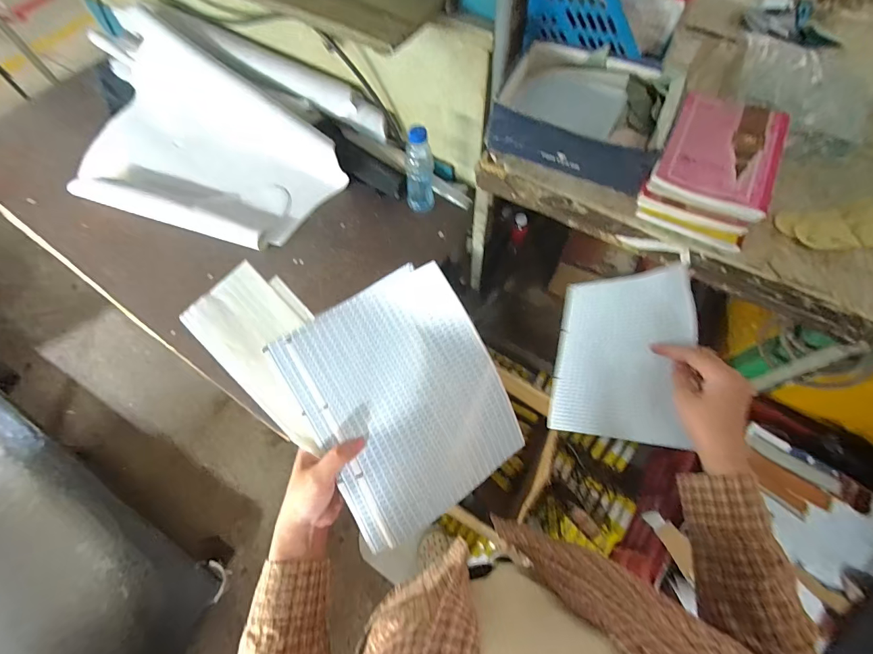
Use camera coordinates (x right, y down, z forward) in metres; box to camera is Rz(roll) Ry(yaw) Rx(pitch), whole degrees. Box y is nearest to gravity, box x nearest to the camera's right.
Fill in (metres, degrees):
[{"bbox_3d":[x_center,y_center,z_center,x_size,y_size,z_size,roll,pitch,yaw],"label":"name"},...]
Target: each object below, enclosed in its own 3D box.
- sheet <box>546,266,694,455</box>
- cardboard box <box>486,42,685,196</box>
[{"bbox_3d":[0.217,0.032,0.467,0.155,0.015,0.194,-5,70,48],"label":"sheet"},{"bbox_3d":[0.278,-0.408,0.745,0.296,0.101,0.233,23,68,13],"label":"cardboard box"}]

